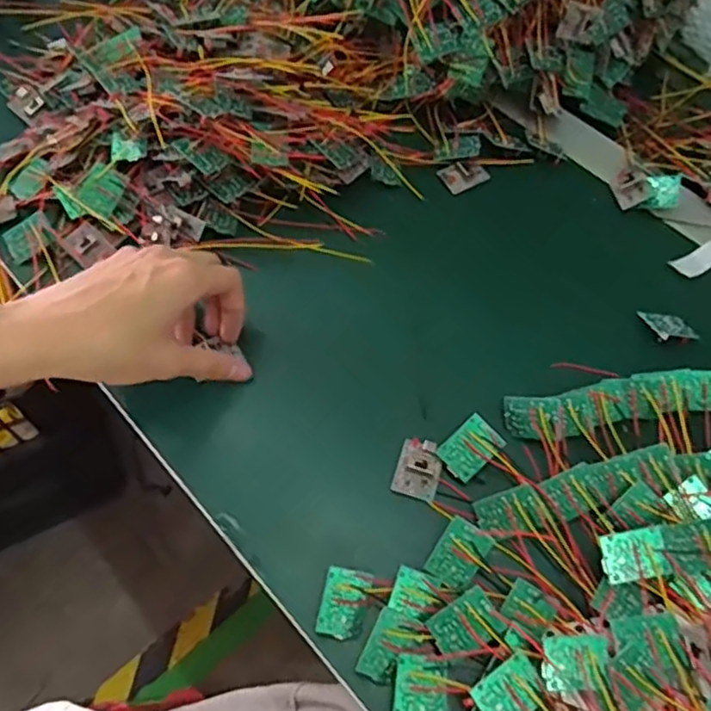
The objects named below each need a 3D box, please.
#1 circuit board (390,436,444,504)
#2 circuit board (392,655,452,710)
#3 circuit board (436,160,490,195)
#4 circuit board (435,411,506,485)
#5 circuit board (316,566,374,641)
[{"bbox_3d":[0.039,0.068,0.412,0.026,0.009,0.035,19,60,9],"label":"circuit board"},{"bbox_3d":[0.034,0.172,0.346,0.027,0.004,0.033,11,59,5],"label":"circuit board"},{"bbox_3d":[0.086,-0.143,0.541,0.035,0.004,0.024,-27,79,-5],"label":"circuit board"},{"bbox_3d":[0.070,0.057,0.415,0.036,0.005,0.027,-44,76,-5],"label":"circuit board"},{"bbox_3d":[-0.006,0.136,0.372,0.026,0.004,0.036,20,80,-14],"label":"circuit board"}]

